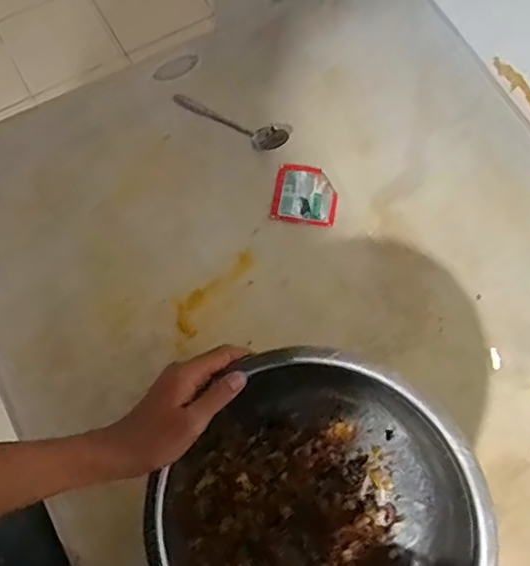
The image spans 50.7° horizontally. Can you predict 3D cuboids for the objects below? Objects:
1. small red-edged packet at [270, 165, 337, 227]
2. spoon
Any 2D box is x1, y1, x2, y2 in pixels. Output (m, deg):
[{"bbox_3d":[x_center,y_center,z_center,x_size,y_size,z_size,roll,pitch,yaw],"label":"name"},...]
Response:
[{"bbox_3d":[0.053,-0.111,0.720,0.079,0.010,0.079,10,73,2],"label":"small red-edged packet"},{"bbox_3d":[-0.047,-0.216,0.739,0.164,0.021,0.037,27,74,7],"label":"spoon"}]

